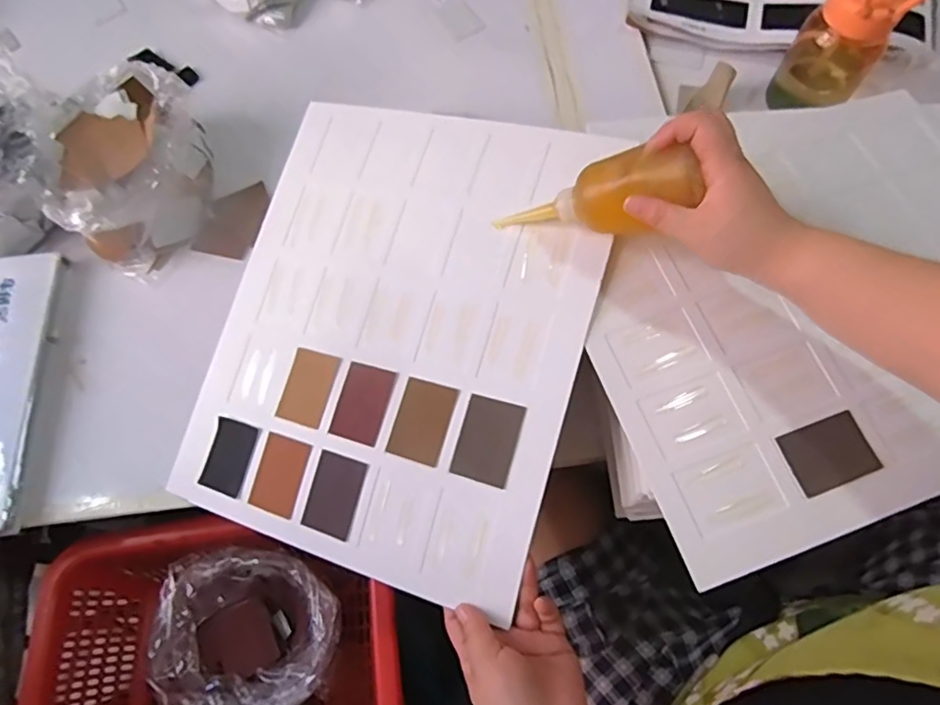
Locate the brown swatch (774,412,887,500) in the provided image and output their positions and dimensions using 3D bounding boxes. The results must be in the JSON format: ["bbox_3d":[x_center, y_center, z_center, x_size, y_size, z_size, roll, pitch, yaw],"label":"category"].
[{"bbox_3d":[0.271,0.075,0.426,0.068,0.009,0.047,-20,68,-5],"label":"brown swatch"}]

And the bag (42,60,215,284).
[{"bbox_3d":[-0.386,-0.207,0.651,0.159,0.094,0.211,-11,68,-1],"label":"bag"}]

